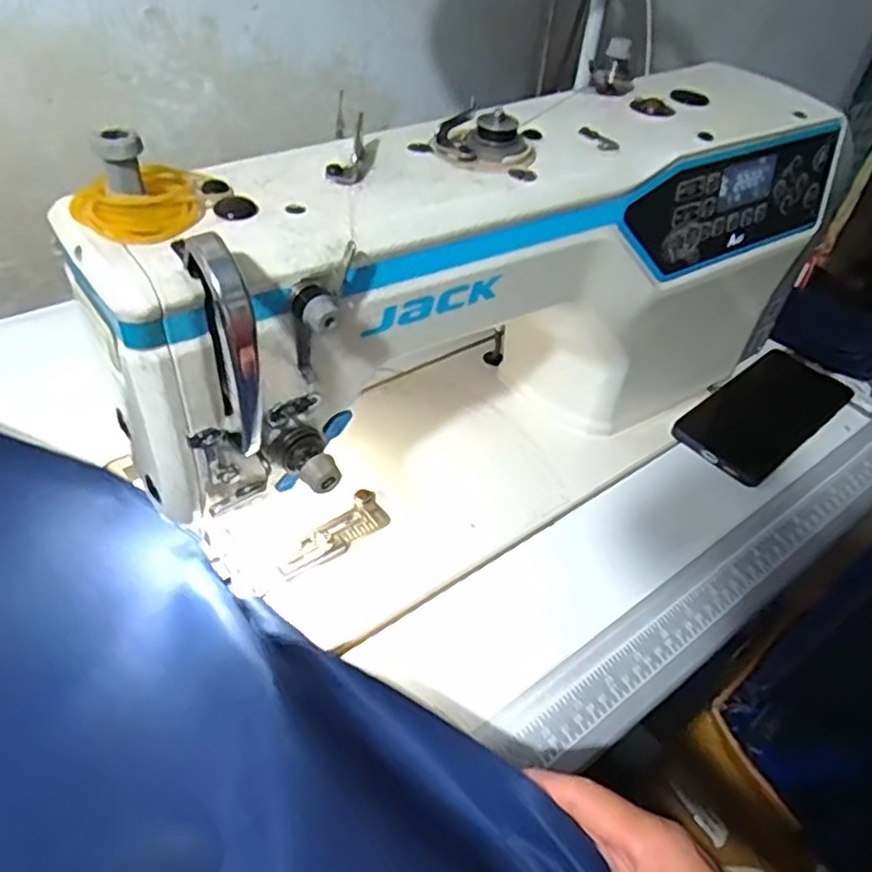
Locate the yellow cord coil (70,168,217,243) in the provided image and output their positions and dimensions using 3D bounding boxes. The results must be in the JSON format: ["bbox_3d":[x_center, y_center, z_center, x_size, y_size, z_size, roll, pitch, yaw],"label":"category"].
[{"bbox_3d":[-0.117,-0.093,0.273,0.047,0.013,0.050,2,44,-6],"label":"yellow cord coil"}]

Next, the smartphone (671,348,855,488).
[{"bbox_3d":[0.259,-0.020,0.543,0.157,0.016,0.073,-29,55,-32],"label":"smartphone"}]

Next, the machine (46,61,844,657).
[{"bbox_3d":[0.050,-0.087,0.444,0.480,0.223,0.172,-22,51,-27],"label":"machine"}]

